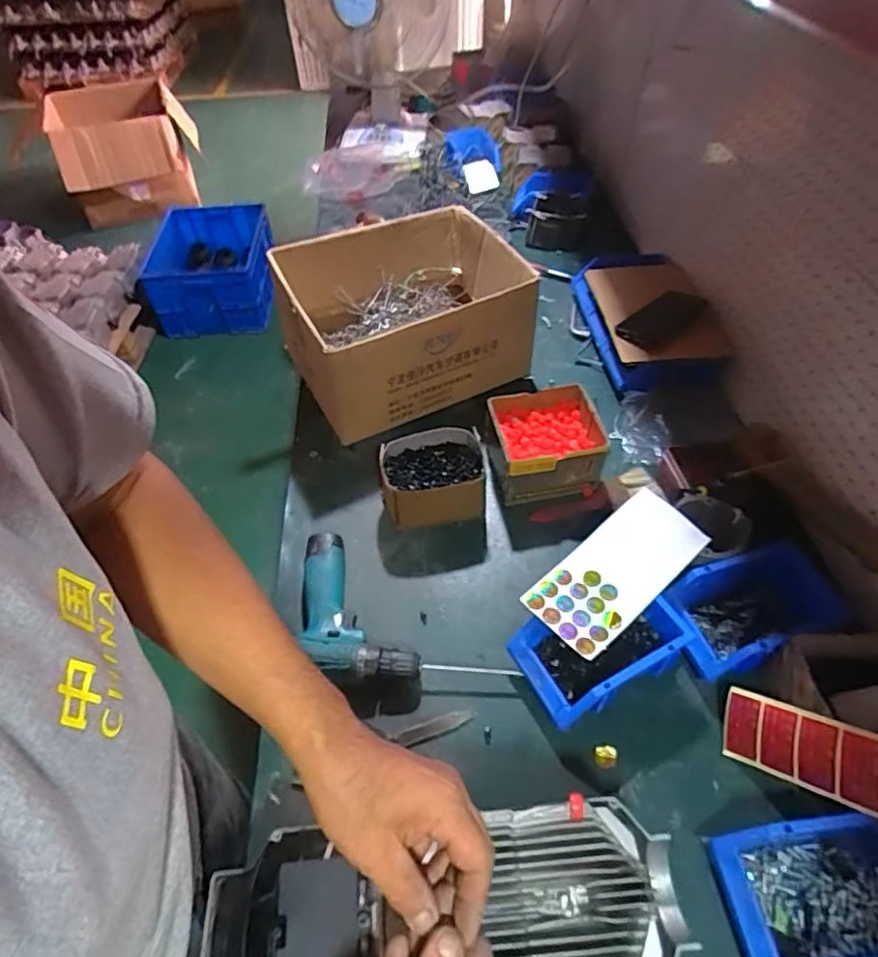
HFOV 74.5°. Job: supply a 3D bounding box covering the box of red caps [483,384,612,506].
[{"bbox_3d":[0.159,-0.054,0.872,0.150,0.094,0.143,-11,52,-6],"label":"box of red caps"}]

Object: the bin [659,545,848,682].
[{"bbox_3d":[0.376,0.163,0.708,0.203,0.077,0.119,-20,53,-12],"label":"bin"}]

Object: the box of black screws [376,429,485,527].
[{"bbox_3d":[-0.009,-0.003,0.852,0.149,0.097,0.121,-2,51,2],"label":"box of black screws"}]

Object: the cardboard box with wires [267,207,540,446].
[{"bbox_3d":[-0.076,-0.314,1.029,0.387,0.195,0.403,-25,54,-16],"label":"cardboard box with wires"}]

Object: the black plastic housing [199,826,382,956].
[{"bbox_3d":[-0.114,0.339,0.434,0.142,0.067,0.129,-1,50,0],"label":"black plastic housing"}]

